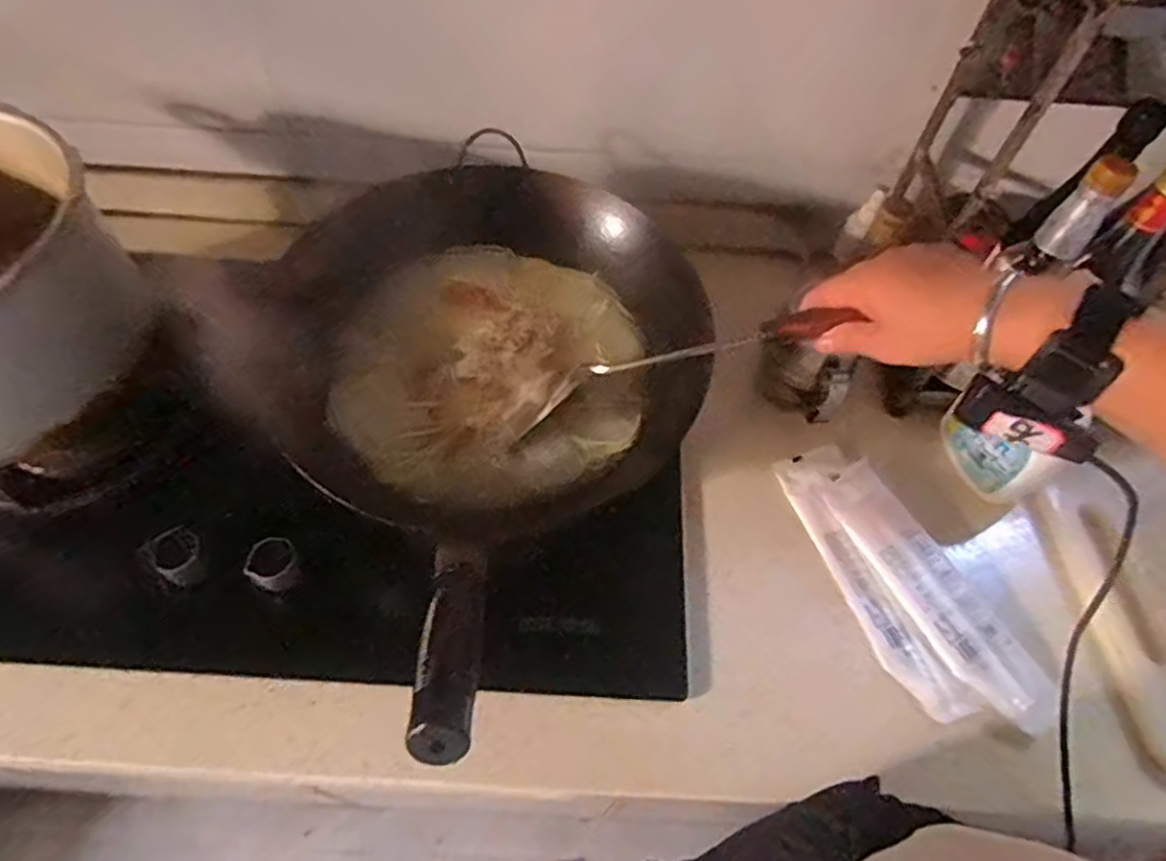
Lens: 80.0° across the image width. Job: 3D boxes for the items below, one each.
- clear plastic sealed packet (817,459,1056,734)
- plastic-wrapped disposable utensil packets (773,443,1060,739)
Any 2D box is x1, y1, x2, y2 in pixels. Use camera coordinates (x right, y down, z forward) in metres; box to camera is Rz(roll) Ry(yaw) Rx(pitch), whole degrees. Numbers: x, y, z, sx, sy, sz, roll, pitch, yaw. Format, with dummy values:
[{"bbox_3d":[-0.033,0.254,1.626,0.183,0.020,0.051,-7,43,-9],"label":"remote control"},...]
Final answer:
[{"bbox_3d":[0.299,0.135,0.595,0.067,0.026,0.243,-27,64,-15],"label":"clear plastic sealed packet"},{"bbox_3d":[0.272,0.129,0.598,0.102,0.026,0.274,-27,64,-15],"label":"plastic-wrapped disposable utensil packets"}]

